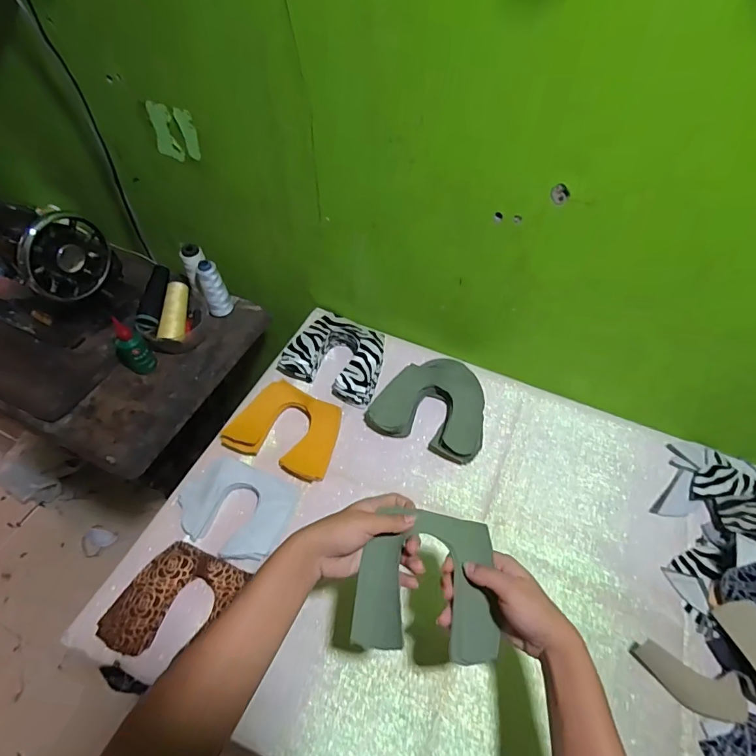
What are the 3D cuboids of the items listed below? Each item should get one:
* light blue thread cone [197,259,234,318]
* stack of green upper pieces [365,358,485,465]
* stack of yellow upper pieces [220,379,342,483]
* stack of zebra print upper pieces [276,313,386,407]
[{"bbox_3d":[-0.301,-0.161,0.798,0.041,0.108,0.041,-12,56,-9],"label":"light blue thread cone"},{"bbox_3d":[0.093,0.037,0.702,0.173,0.038,0.175,21,57,14],"label":"stack of green upper pieces"},{"bbox_3d":[-0.139,0.072,0.658,0.160,0.028,0.121,21,68,6],"label":"stack of yellow upper pieces"},{"bbox_3d":[-0.066,-0.036,0.742,0.154,0.051,0.128,21,57,14],"label":"stack of zebra print upper pieces"}]

